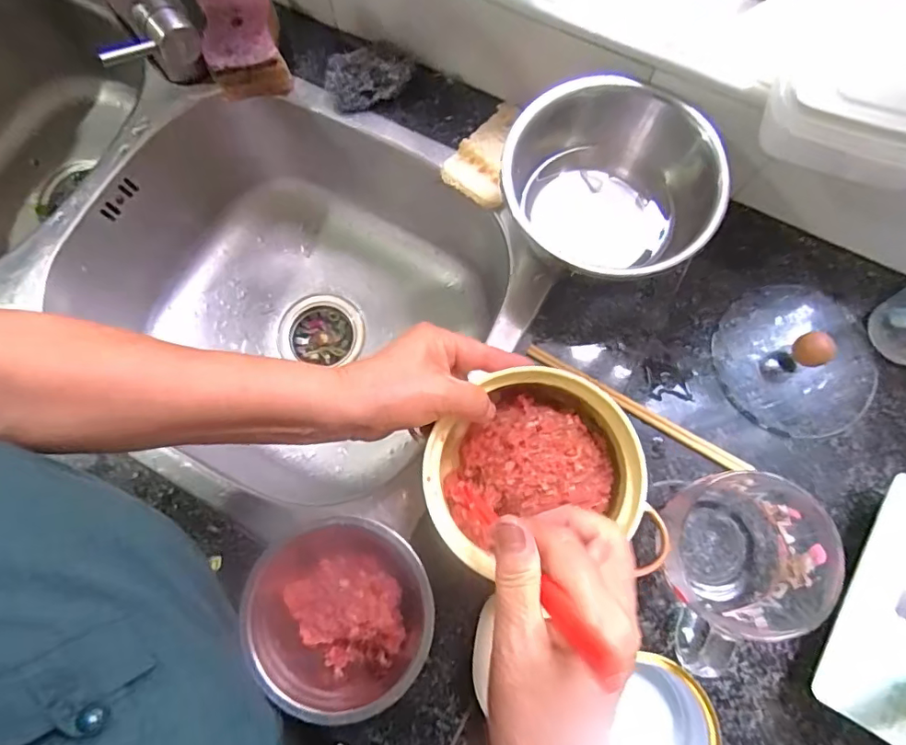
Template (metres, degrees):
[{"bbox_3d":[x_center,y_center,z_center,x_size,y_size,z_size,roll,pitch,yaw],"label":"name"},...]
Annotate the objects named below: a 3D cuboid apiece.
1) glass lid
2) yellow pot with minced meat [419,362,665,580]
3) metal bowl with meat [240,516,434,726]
[{"bbox_3d":[0.299,-0.016,0.444,0.139,0.038,0.130,0,75,1],"label":"glass lid"},{"bbox_3d":[0.056,0.071,0.383,0.147,0.075,0.131,-8,75,-1],"label":"yellow pot with minced meat"},{"bbox_3d":[-0.084,0.179,0.392,0.134,0.049,0.128,0,75,1],"label":"metal bowl with meat"}]

